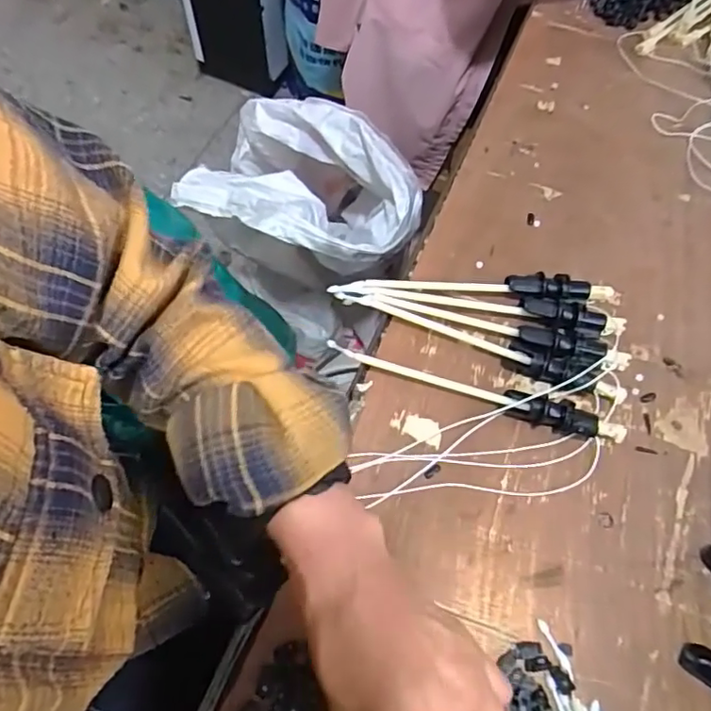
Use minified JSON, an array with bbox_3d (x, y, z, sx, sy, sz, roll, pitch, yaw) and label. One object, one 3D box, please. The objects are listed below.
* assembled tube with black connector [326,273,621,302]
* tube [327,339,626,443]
[{"bbox_3d":[0.095,-0.050,0.463,0.225,0.028,0.022,0,62,-1],"label":"assembled tube with black connector"},{"bbox_3d":[0.087,0.026,0.421,0.217,0.022,0.016,17,62,7],"label":"tube"}]

